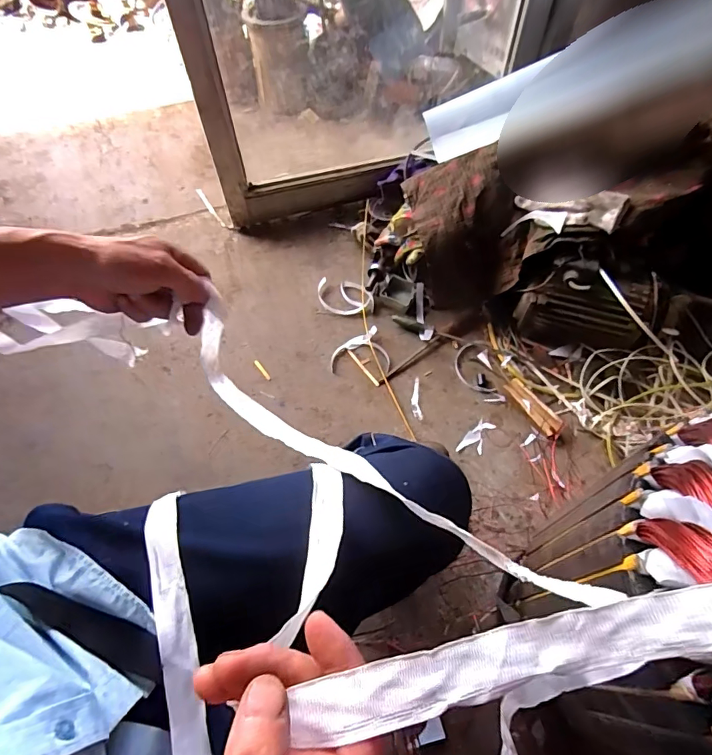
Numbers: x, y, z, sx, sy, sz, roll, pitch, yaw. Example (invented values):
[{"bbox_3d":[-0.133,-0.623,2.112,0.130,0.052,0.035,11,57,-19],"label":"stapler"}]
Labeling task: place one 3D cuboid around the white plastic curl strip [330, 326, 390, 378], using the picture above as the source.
[{"bbox_3d":[0.007,-0.059,1.016,0.129,0.024,0.111,-3,59,-1],"label":"white plastic curl strip"}]

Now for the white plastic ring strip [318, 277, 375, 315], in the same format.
[{"bbox_3d":[-0.025,-0.198,1.108,0.127,0.021,0.103,-9,59,-5],"label":"white plastic ring strip"}]

